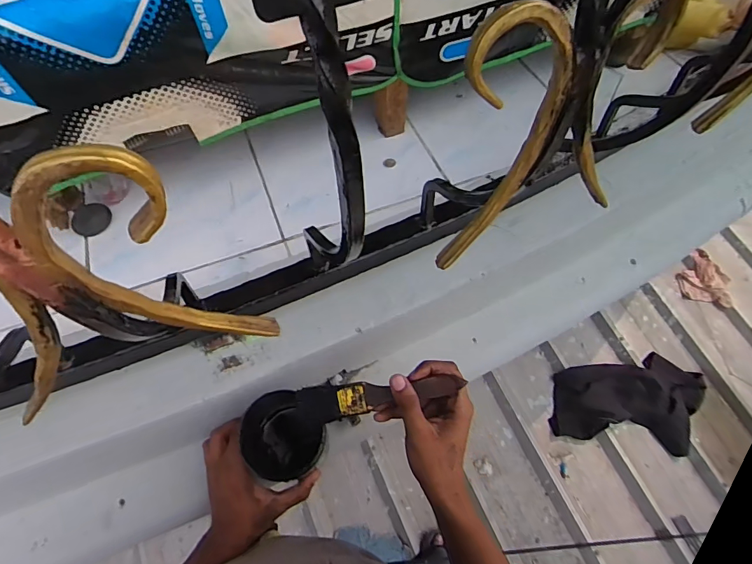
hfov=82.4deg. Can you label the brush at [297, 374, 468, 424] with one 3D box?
[{"bbox_3d":[0.003,0.115,0.434,0.167,0.015,0.032,-10,59,7],"label":"brush"}]

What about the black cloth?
[{"bbox_3d":[0.964,0.438,1.639,0.577,0.113,0.362,6,59,6],"label":"black cloth"}]

